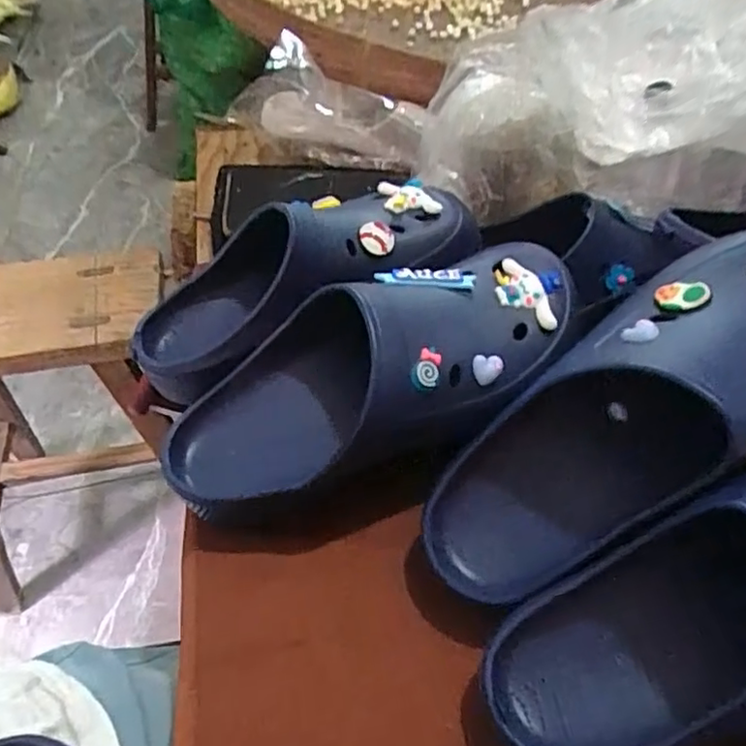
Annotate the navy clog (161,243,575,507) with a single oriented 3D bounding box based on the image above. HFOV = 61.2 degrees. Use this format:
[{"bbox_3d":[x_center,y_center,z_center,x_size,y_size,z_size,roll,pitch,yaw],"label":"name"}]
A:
[{"bbox_3d":[-0.004,-0.007,0.401,0.282,0.072,0.121,-26,52,6],"label":"navy clog"}]

